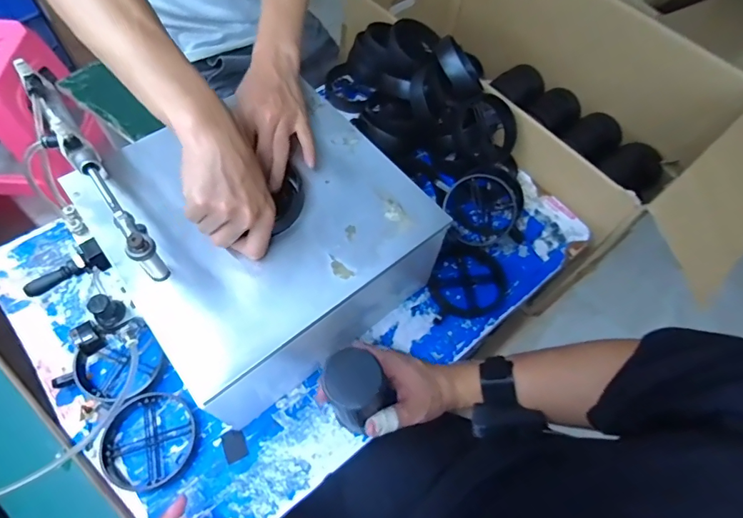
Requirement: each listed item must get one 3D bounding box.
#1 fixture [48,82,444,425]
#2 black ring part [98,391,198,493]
[{"bbox_3d":[-0.125,-0.022,0.531,0.301,0.163,0.290,-36,69,-20],"label":"fixture"},{"bbox_3d":[-0.248,0.202,0.492,0.100,0.008,0.101,2,62,-3],"label":"black ring part"}]

